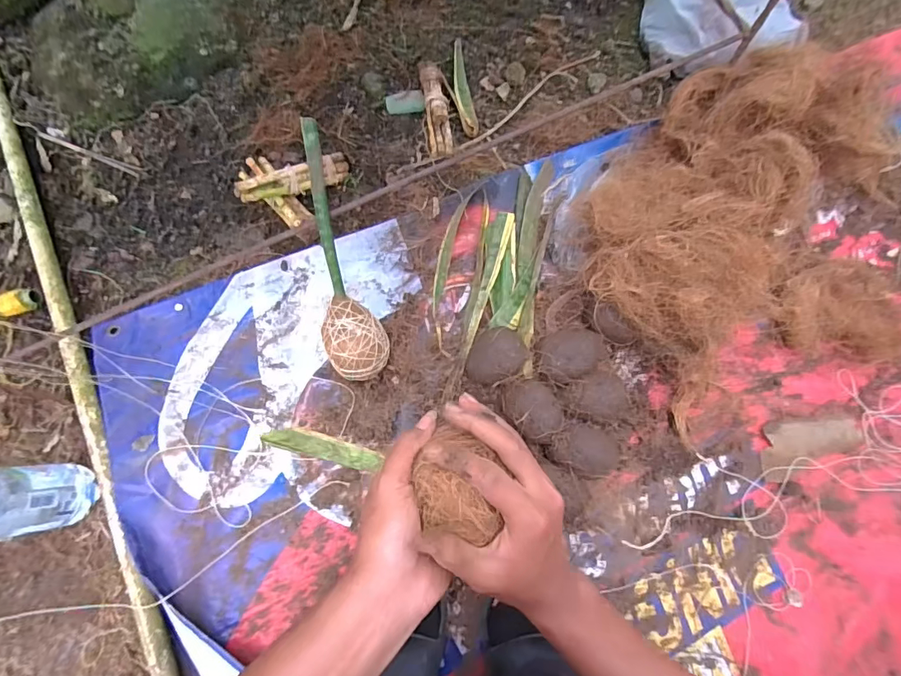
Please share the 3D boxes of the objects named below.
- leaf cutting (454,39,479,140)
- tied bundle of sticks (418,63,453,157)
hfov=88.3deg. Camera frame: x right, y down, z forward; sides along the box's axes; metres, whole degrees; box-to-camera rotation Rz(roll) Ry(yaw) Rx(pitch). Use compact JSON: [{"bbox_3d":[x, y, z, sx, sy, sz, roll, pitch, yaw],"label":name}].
[{"bbox_3d":[0.016,-0.367,0.678,0.027,0.011,0.164,-9,74,-4],"label":"leaf cutting"},{"bbox_3d":[-0.020,-0.325,0.656,0.034,0.024,0.140,-8,74,-3],"label":"tied bundle of sticks"}]

